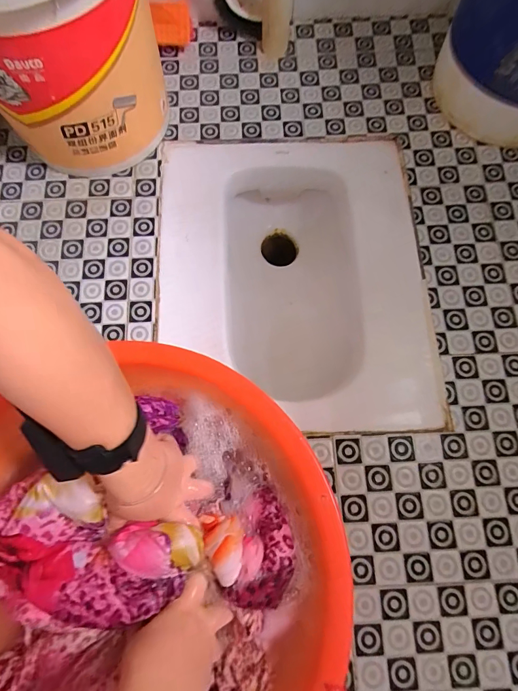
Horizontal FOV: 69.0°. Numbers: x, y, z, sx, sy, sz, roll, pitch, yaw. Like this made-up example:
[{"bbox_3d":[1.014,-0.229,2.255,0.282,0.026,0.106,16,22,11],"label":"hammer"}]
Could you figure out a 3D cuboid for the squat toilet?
[{"bbox_3d":[0.048,-0.098,0.672,0.411,0.192,0.506,-2,75,-1],"label":"squat toilet"}]

